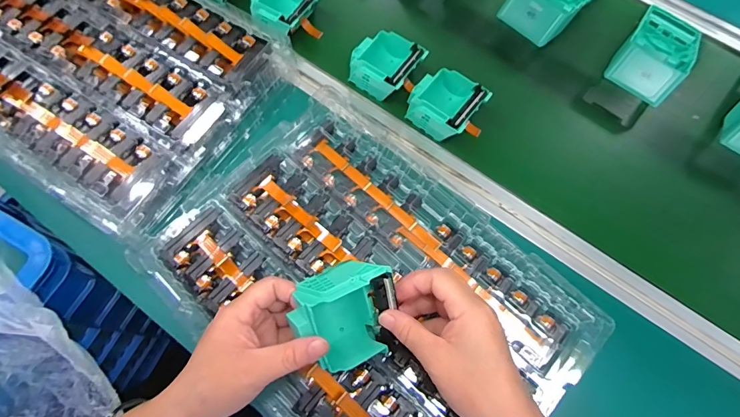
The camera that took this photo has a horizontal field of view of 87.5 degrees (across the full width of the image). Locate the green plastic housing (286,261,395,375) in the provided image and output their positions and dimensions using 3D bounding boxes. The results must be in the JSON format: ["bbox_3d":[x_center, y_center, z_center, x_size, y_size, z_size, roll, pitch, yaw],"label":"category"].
[{"bbox_3d":[-0.023,0.086,0.311,0.094,0.074,0.050,-25,34,-16],"label":"green plastic housing"}]

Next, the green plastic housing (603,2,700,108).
[{"bbox_3d":[0.394,-0.218,0.523,0.092,0.048,0.186,39,72,11],"label":"green plastic housing"}]

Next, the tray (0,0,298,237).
[{"bbox_3d":[-0.323,-0.177,0.427,0.393,0.034,0.269,31,71,9],"label":"tray"}]

